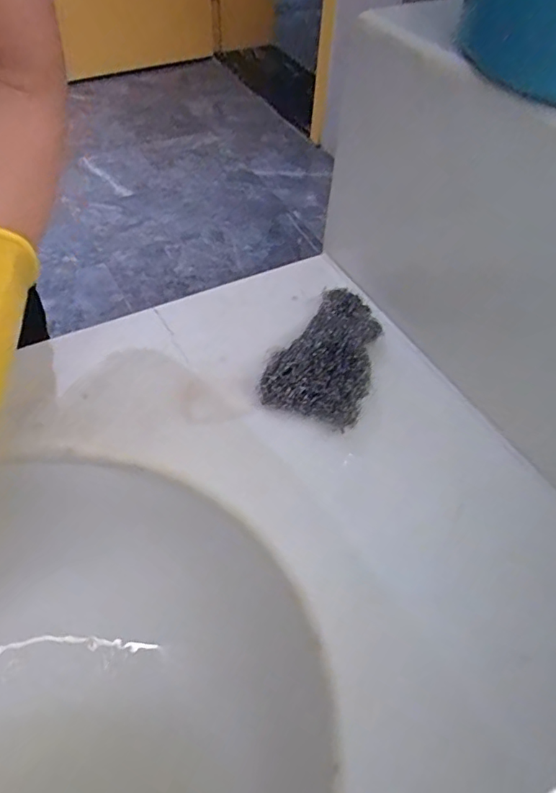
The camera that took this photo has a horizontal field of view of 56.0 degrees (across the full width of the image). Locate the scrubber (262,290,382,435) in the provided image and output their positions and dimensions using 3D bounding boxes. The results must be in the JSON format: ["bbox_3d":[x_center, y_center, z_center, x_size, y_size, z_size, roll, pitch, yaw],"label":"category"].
[{"bbox_3d":[0.043,-0.036,0.405,0.075,0.035,0.128,21,53,13],"label":"scrubber"}]

